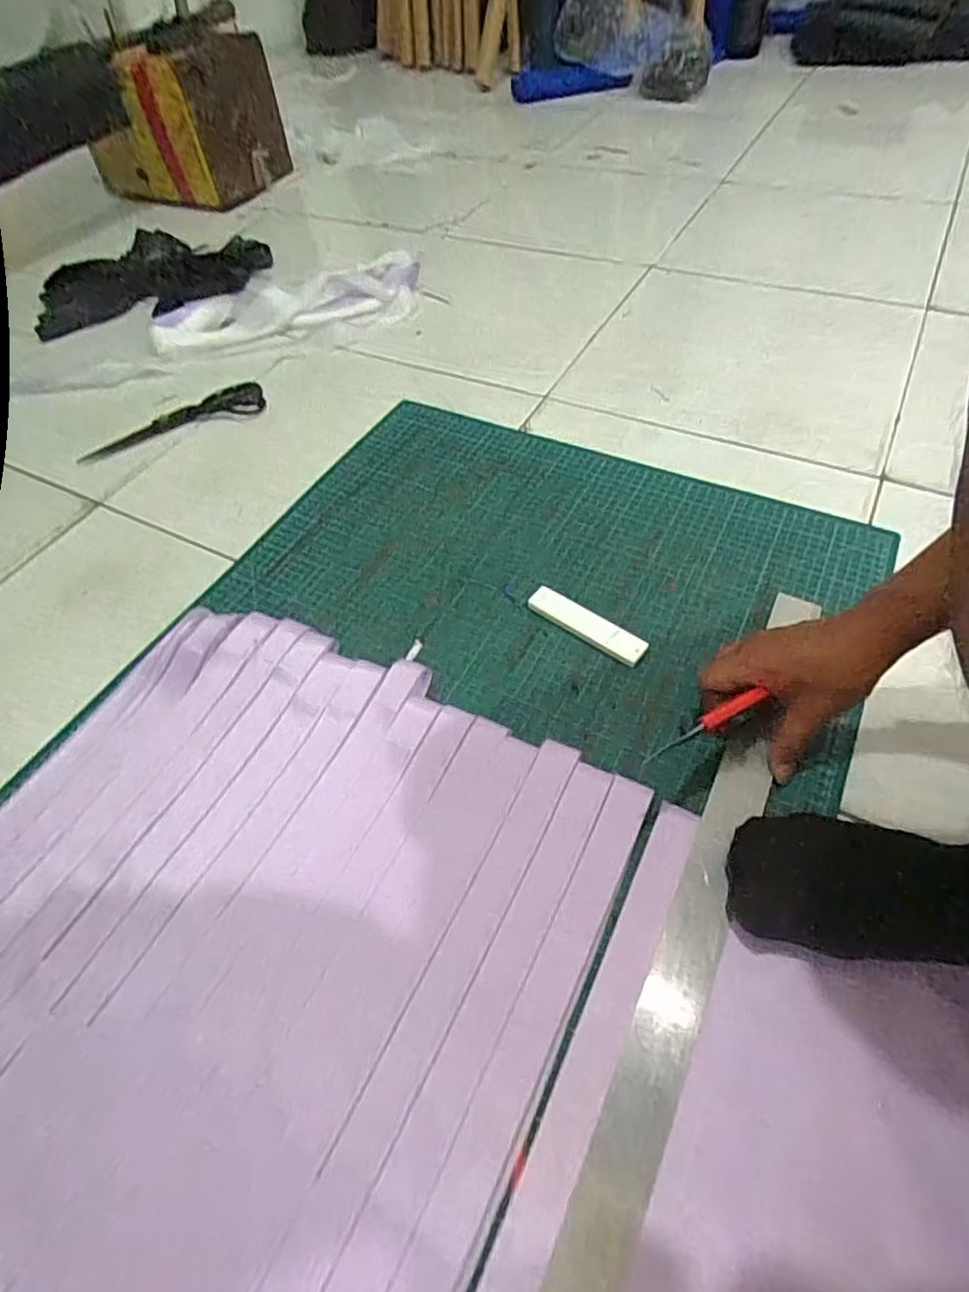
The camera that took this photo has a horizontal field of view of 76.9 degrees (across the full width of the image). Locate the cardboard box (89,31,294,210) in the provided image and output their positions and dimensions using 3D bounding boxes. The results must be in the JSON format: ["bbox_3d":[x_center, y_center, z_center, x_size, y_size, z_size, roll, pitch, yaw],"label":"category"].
[{"bbox_3d":[-0.589,-1.035,1.196,0.297,0.216,0.239,17,57,16],"label":"cardboard box"}]

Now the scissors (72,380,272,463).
[{"bbox_3d":[-0.404,-0.295,0.798,0.231,0.014,0.064,-22,56,-11],"label":"scissors"}]

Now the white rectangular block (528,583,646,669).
[{"bbox_3d":[0.094,-0.020,0.563,0.116,0.011,0.030,32,62,24],"label":"white rectangular block"}]

